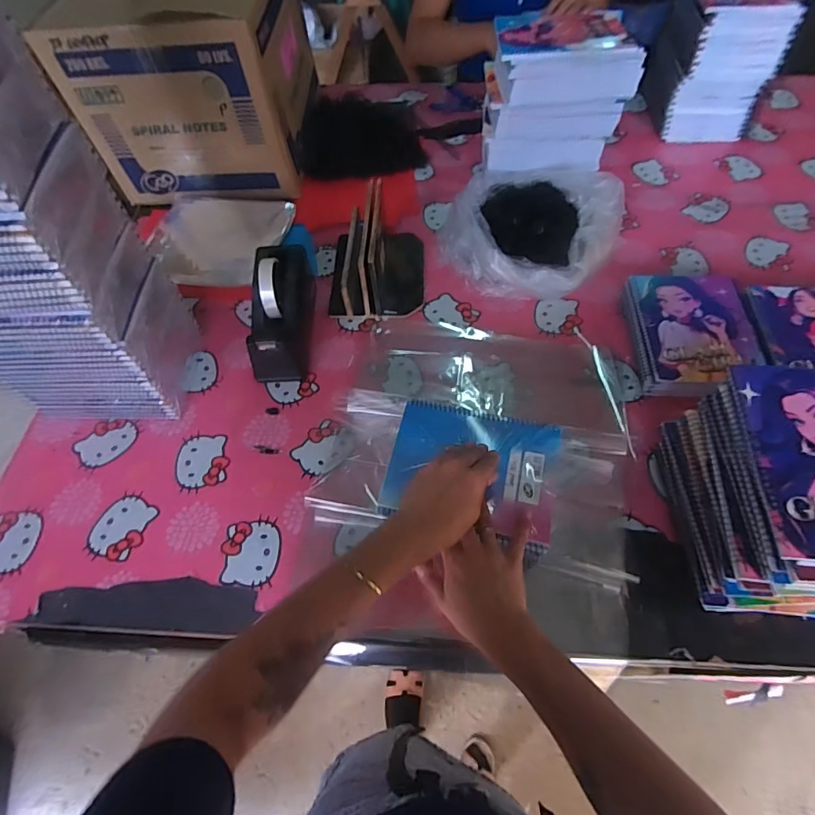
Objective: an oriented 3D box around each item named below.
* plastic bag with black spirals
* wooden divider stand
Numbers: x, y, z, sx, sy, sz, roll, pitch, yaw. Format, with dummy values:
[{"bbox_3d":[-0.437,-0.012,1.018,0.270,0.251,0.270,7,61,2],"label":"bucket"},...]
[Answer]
[{"bbox_3d":[0.204,-0.310,0.792,0.276,0.095,0.275,20,63,14],"label":"plastic bag with black spirals"},{"bbox_3d":[-0.053,-0.256,0.757,0.156,0.116,0.200,-2,60,2],"label":"wooden divider stand"}]

